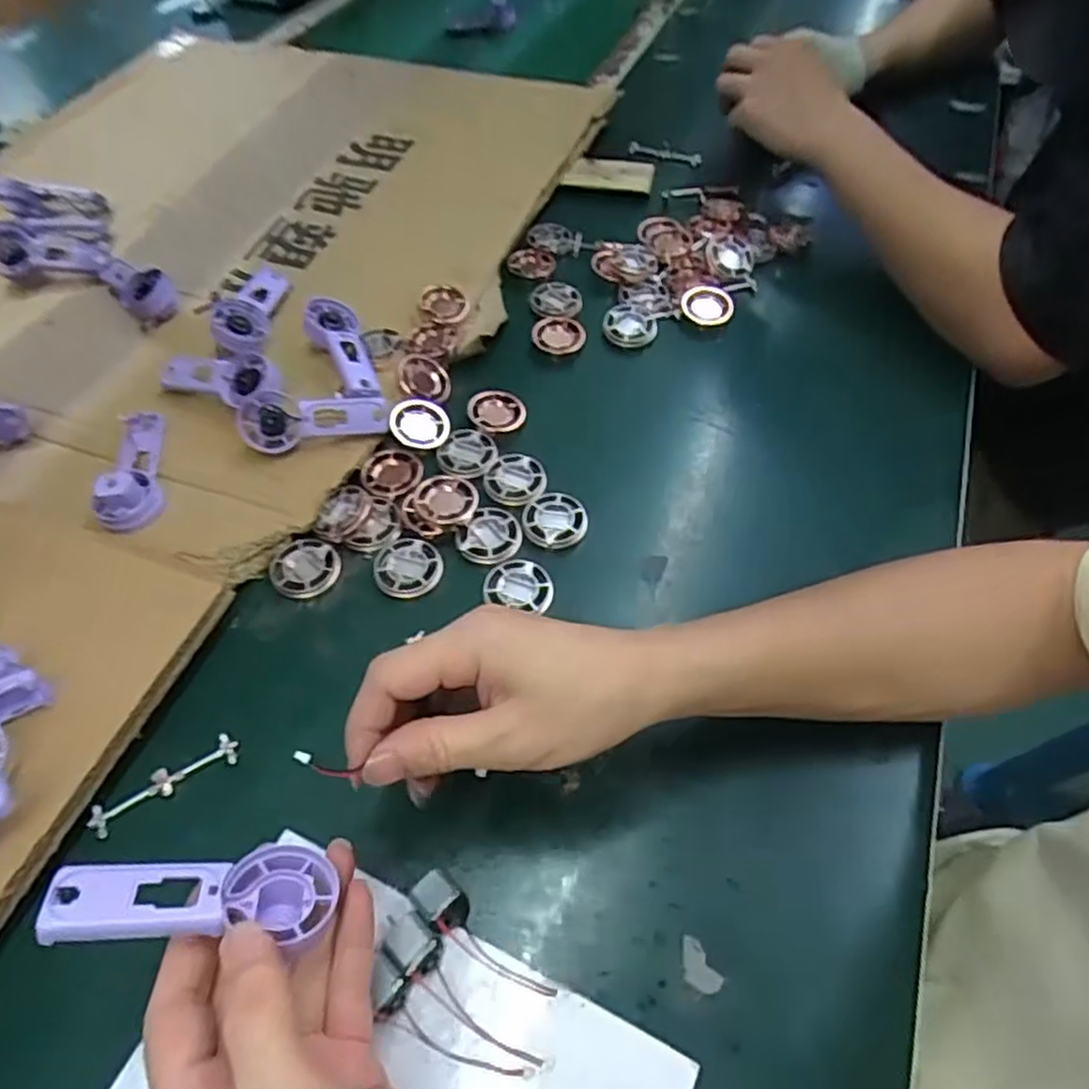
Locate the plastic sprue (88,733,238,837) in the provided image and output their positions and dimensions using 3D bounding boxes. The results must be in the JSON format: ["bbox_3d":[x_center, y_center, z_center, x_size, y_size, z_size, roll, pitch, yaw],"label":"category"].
[{"bbox_3d":[-0.191,0.120,0.367,0.072,0.004,0.016,-28,59,-19],"label":"plastic sprue"}]

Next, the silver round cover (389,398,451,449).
[{"bbox_3d":[-0.084,-0.083,0.495,0.038,0.009,0.038,5,65,-12],"label":"silver round cover"}]

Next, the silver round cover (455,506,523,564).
[{"bbox_3d":[-0.032,-0.007,0.448,0.037,0.004,0.040,0,54,0],"label":"silver round cover"}]

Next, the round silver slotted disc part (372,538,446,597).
[{"bbox_3d":[-0.082,0.015,0.439,0.040,0.011,0.038,0,54,0],"label":"round silver slotted disc part"}]

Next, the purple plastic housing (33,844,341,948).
[{"bbox_3d":[-0.124,0.127,0.259,0.091,0.030,0.036,10,50,-26],"label":"purple plastic housing"}]

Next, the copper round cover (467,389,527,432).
[{"bbox_3d":[-0.033,-0.095,0.508,0.039,0.012,0.033,-5,54,-3],"label":"copper round cover"}]

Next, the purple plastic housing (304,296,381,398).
[{"bbox_3d":[-0.143,-0.138,0.511,0.035,0.026,0.092,-18,55,-11],"label":"purple plastic housing"}]

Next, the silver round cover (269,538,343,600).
[{"bbox_3d":[-0.144,0.015,0.440,0.040,0.009,0.039,0,54,0],"label":"silver round cover"}]

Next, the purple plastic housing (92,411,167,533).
[{"bbox_3d":[-0.263,-0.048,0.463,0.035,0.026,0.099,-13,55,-9],"label":"purple plastic housing"}]

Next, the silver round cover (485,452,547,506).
[{"bbox_3d":[-0.018,-0.044,0.473,0.038,0.004,0.038,0,54,0],"label":"silver round cover"}]

